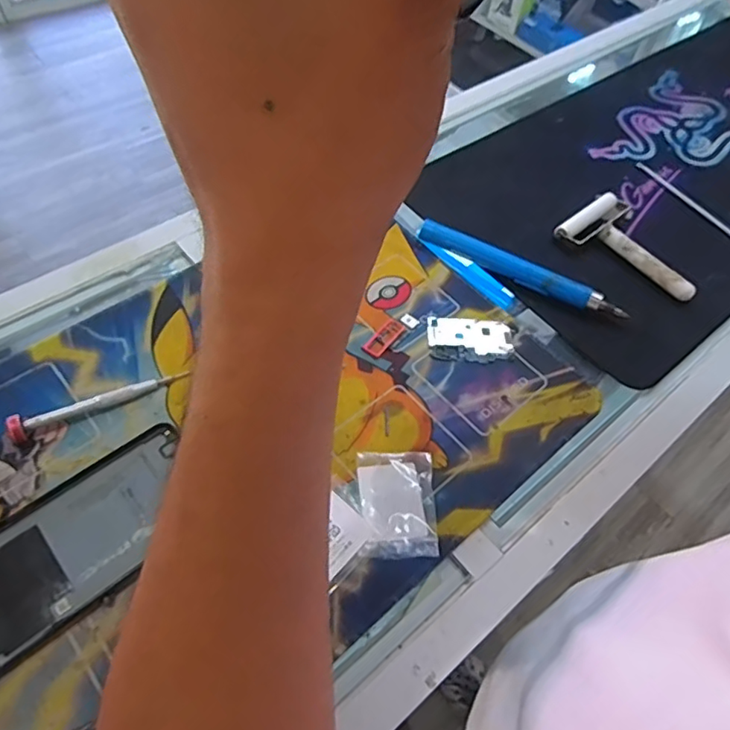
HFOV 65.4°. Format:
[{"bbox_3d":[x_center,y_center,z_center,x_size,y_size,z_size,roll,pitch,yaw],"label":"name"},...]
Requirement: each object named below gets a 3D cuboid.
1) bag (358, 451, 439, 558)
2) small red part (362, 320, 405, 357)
[{"bbox_3d":[0.021,0.087,0.363,0.048,0.005,0.070,2,56,-5],"label":"bag"},{"bbox_3d":[0.016,-0.022,0.444,0.014,0.004,0.041,37,60,18],"label":"small red part"}]

